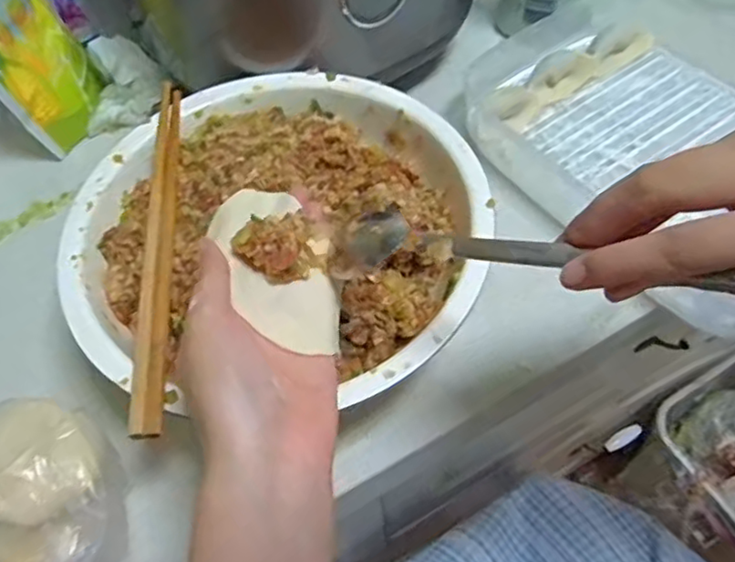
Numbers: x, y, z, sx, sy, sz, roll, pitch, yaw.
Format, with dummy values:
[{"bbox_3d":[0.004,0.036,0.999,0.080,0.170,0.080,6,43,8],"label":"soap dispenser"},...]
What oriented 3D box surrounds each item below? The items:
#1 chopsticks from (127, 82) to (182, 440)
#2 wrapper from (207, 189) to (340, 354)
[{"bbox_3d":[-0.119,-0.026,0.365,0.018,0.014,0.240,-7,56,0],"label":"chopsticks"},{"bbox_3d":[-0.043,-0.007,0.313,0.047,0.027,0.088,-17,76,-13],"label":"wrapper"}]

